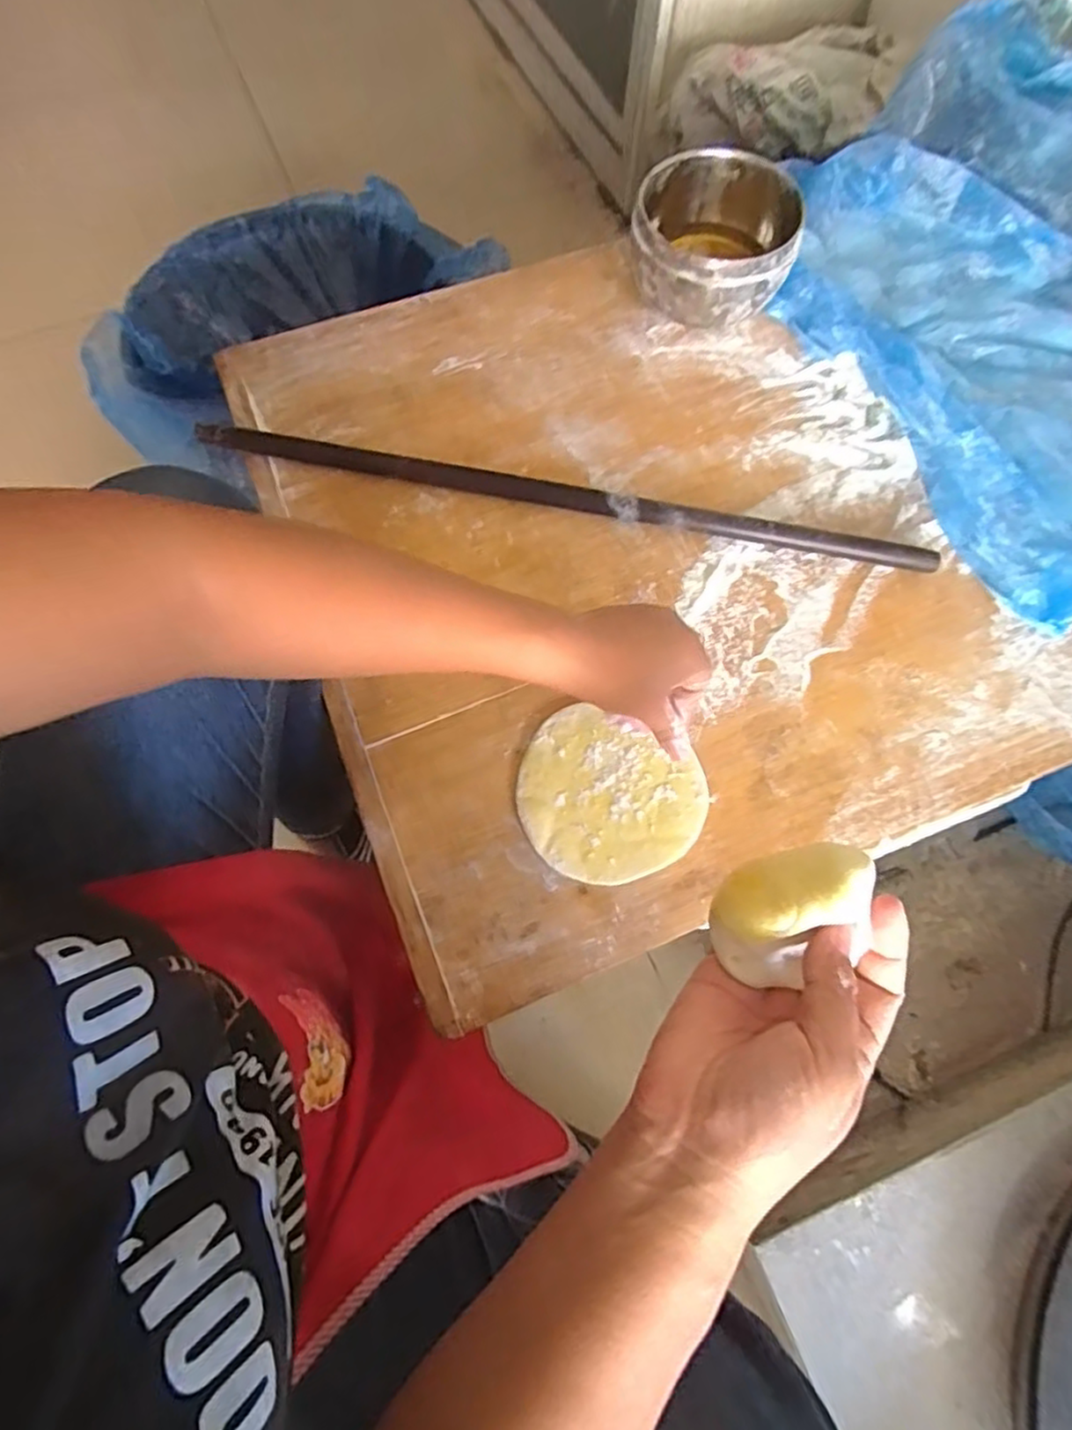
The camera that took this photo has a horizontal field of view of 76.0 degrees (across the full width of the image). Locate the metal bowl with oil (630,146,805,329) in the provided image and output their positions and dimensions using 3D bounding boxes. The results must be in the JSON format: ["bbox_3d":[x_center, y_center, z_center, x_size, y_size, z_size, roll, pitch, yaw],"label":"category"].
[{"bbox_3d":[0.170,-0.458,0.677,0.145,0.097,0.147,0,69,-1],"label":"metal bowl with oil"}]

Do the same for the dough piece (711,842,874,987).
[{"bbox_3d":[0.115,0.088,0.310,0.076,0.043,0.045,-26,46,17],"label":"dough piece"}]

